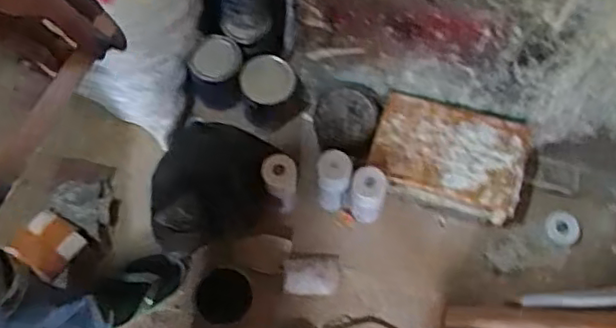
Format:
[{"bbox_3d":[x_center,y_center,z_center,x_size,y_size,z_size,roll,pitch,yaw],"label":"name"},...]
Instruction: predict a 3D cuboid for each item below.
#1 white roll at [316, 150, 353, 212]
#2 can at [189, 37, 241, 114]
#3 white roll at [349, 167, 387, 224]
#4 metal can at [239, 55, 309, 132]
[{"bbox_3d":[0.048,0.036,1.195,0.062,0.159,0.067,0,67,1],"label":"white roll"},{"bbox_3d":[-0.189,-0.186,1.301,0.107,0.111,0.107,0,67,1],"label":"can"},{"bbox_3d":[0.111,0.065,1.187,0.063,0.155,0.059,1,67,-1],"label":"white roll"},{"bbox_3d":[-0.071,-0.141,1.275,0.126,0.141,0.106,21,69,9],"label":"metal can"}]

